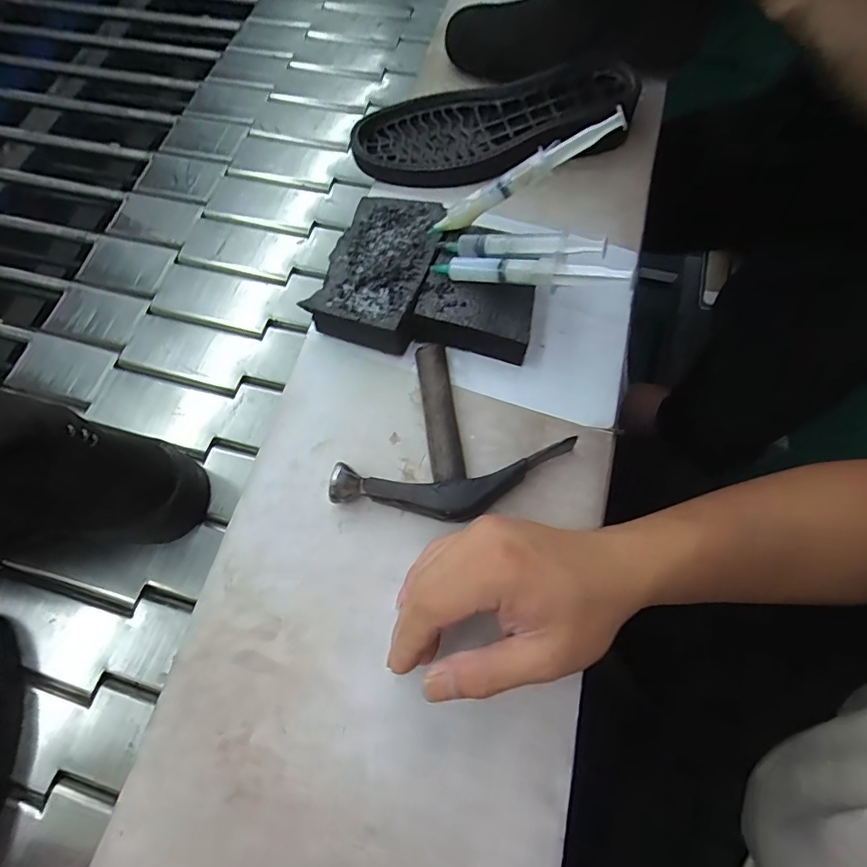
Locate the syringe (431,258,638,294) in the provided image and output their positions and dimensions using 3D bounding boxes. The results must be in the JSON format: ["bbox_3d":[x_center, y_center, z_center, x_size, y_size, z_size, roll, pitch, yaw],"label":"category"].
[{"bbox_3d":[0.065,-0.114,0.351,0.146,0.016,0.015,13,67,29],"label":"syringe"}]

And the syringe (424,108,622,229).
[{"bbox_3d":[0.064,-0.186,0.364,0.148,0.025,0.014,-22,65,25],"label":"syringe"}]

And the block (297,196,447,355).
[{"bbox_3d":[-0.038,-0.132,0.399,0.081,0.027,0.124,17,68,10],"label":"block"}]

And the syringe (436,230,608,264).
[{"bbox_3d":[0.061,-0.137,0.363,0.122,0.015,0.020,11,68,24],"label":"syringe"}]

